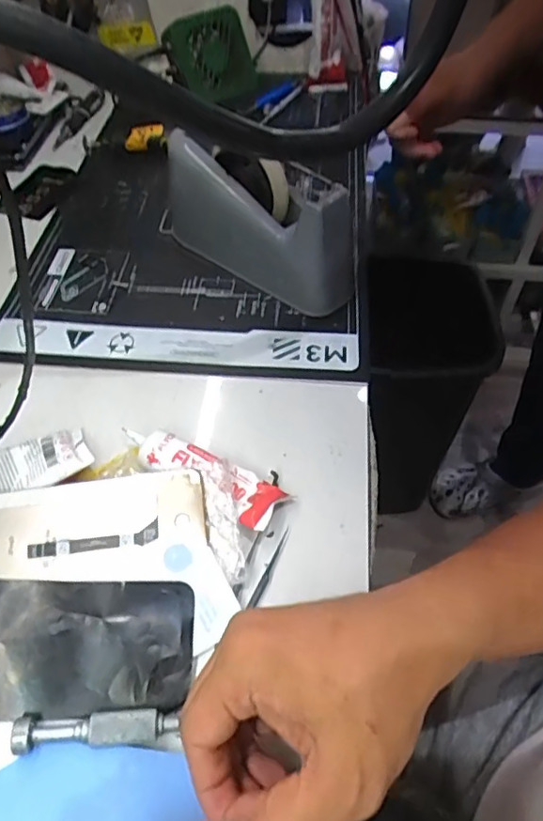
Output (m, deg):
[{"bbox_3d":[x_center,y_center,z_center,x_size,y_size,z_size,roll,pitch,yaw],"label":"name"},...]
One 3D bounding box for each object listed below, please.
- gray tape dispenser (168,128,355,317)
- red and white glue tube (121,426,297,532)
[{"bbox_3d":[-0.018,-0.179,0.537,0.212,0.099,0.053,30,57,24],"label":"gray tape dispenser"},{"bbox_3d":[-0.049,0.044,0.410,0.123,0.030,0.039,26,56,21],"label":"red and white glue tube"}]

